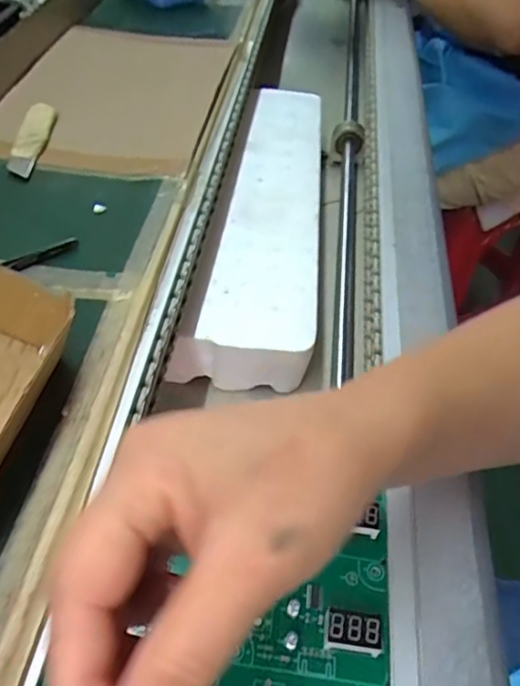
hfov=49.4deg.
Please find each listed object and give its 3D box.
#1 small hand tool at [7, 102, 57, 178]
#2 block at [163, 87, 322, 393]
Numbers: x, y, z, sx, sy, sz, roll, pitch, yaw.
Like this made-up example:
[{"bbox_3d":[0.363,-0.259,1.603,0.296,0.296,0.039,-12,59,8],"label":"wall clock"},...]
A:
[{"bbox_3d":[-0.190,-0.171,0.473,0.025,0.013,0.100,0,49,-3],"label":"small hand tool"},{"bbox_3d":[0.011,-0.138,0.562,0.102,0.049,0.427,7,49,2],"label":"block"}]

